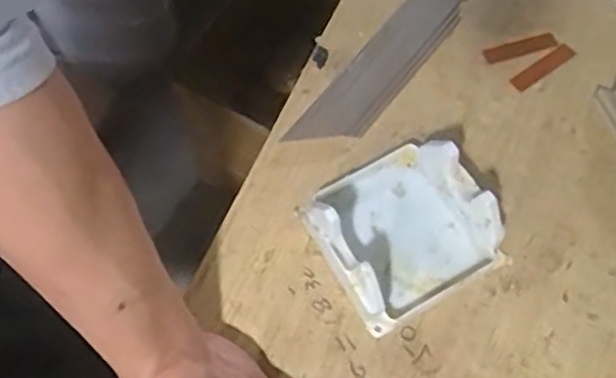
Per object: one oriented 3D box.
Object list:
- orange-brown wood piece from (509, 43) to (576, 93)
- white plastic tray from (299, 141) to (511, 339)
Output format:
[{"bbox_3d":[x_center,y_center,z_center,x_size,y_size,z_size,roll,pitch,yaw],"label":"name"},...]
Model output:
[{"bbox_3d":[0.188,-0.097,0.534,0.057,0.008,0.016,-32,70,-14],"label":"orange-brown wood piece"},{"bbox_3d":[0.063,0.022,0.453,0.108,0.054,0.107,-27,69,-12],"label":"white plastic tray"}]

